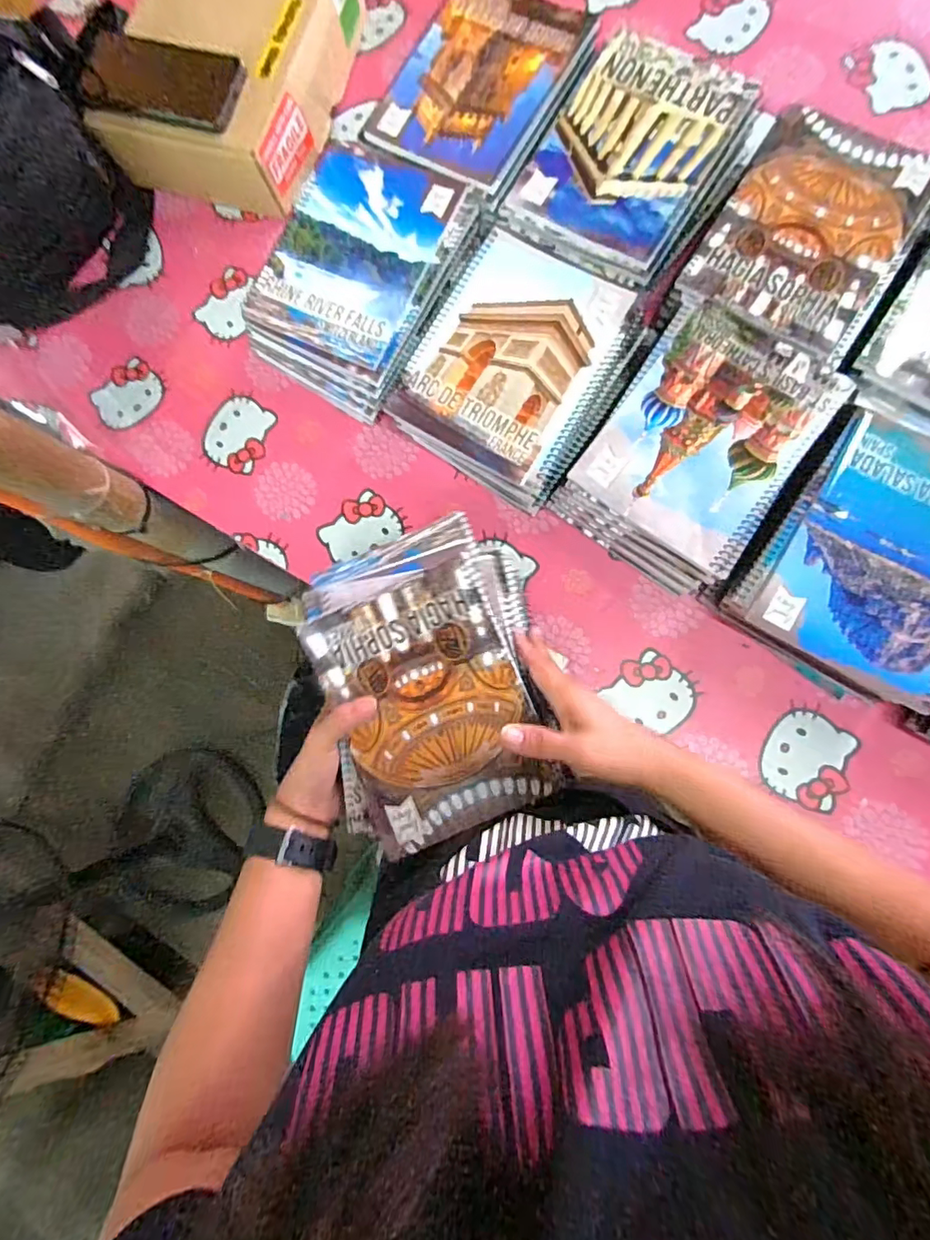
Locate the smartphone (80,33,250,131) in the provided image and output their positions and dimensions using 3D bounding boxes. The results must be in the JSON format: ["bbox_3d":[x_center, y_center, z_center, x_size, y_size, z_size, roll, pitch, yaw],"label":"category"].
[{"bbox_3d":[-0.309,-0.548,0.529,0.175,0.011,0.085,19,85,8],"label":"smartphone"}]

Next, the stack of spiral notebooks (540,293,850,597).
[{"bbox_3d":[0.208,-0.153,0.476,0.164,0.064,0.219,34,88,9],"label":"stack of spiral notebooks"}]

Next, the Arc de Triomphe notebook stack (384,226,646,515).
[{"bbox_3d":[0.049,-0.230,0.498,0.166,0.072,0.202,31,87,9],"label":"Arc de Triomphe notebook stack"}]

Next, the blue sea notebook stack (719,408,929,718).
[{"bbox_3d":[0.348,-0.050,0.445,0.168,0.064,0.216,34,88,9],"label":"blue sea notebook stack"}]

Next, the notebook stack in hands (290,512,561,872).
[{"bbox_3d":[-0.029,0.043,0.438,0.171,0.059,0.243,-16,81,4],"label":"notebook stack in hands"}]

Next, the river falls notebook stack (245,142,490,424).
[{"bbox_3d":[-0.098,-0.331,0.527,0.171,0.073,0.217,27,87,9],"label":"river falls notebook stack"}]

